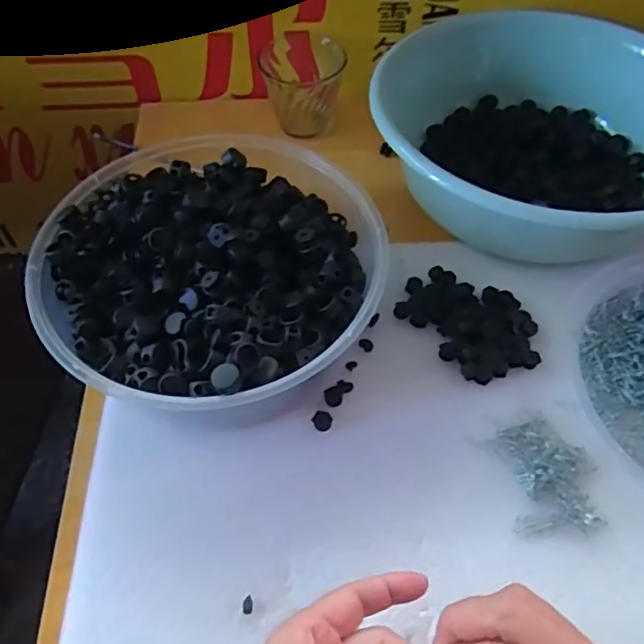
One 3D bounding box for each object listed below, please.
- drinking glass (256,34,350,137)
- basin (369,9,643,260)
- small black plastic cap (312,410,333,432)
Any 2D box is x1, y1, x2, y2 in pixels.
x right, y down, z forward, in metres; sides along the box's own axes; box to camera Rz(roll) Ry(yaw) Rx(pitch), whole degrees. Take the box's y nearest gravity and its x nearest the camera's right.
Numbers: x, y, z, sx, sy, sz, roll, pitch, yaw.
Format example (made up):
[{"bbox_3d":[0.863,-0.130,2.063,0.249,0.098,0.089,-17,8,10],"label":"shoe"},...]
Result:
[{"bbox_3d":[-0.020,-0.257,0.624,0.086,0.075,0.077,-5,56,-4],"label":"drinking glass"},{"bbox_3d":[0.198,-0.172,0.545,0.296,0.101,0.260,-17,58,-12],"label":"basin"},{"bbox_3d":[0.001,0.074,0.434,0.014,0.006,0.016,26,61,14],"label":"small black plastic cap"}]

